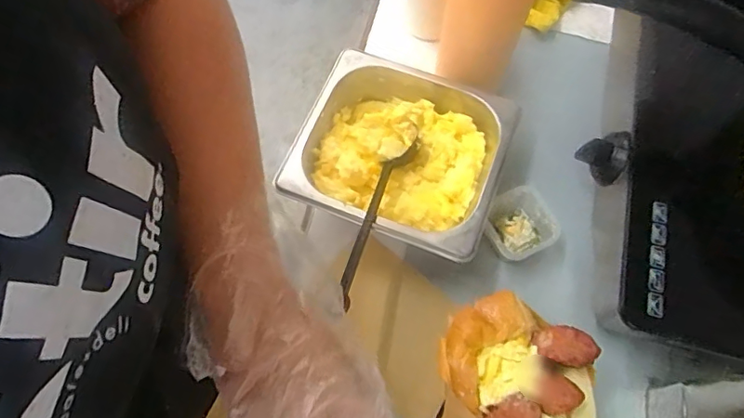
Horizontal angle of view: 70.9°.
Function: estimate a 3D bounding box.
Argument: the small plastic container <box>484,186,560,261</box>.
[{"bbox_3d":[0.128,0.016,0.469,0.059,0.029,0.058,-29,71,-12],"label":"small plastic container"}]

